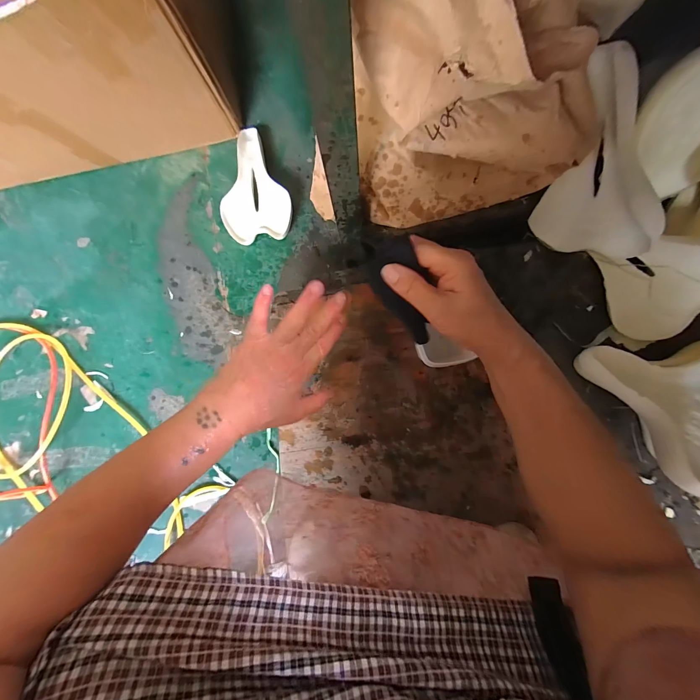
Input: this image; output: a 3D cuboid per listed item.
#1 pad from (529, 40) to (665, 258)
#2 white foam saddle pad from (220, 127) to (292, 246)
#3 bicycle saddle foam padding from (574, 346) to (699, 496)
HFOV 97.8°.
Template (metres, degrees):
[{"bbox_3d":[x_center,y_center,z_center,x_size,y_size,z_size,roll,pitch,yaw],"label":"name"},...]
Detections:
[{"bbox_3d":[0.349,-0.238,0.447,0.063,0.206,0.230,-21,84,2],"label":"pad"},{"bbox_3d":[-0.216,-0.370,0.698,0.148,0.042,0.254,-10,85,2],"label":"white foam saddle pad"},{"bbox_3d":[0.493,0.077,0.455,0.189,0.085,0.234,-24,65,-2],"label":"bicycle saddle foam padding"}]

